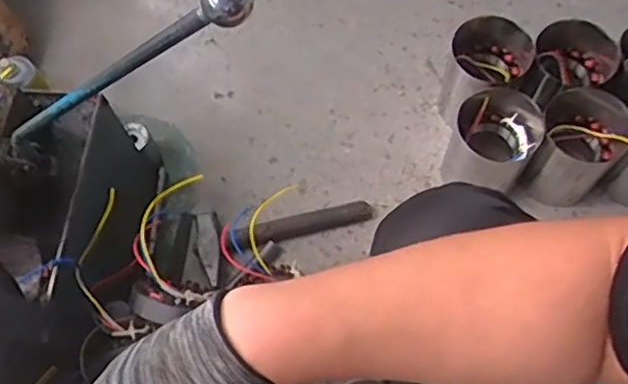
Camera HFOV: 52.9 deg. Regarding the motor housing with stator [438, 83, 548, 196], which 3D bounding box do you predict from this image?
[{"bbox_3d":[0.271,-0.071,0.969,0.119,0.155,0.106,24,70,13],"label":"motor housing with stator"}]

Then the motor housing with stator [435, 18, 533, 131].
[{"bbox_3d":[0.277,-0.176,1.007,0.137,0.166,0.117,-1,66,2],"label":"motor housing with stator"}]

